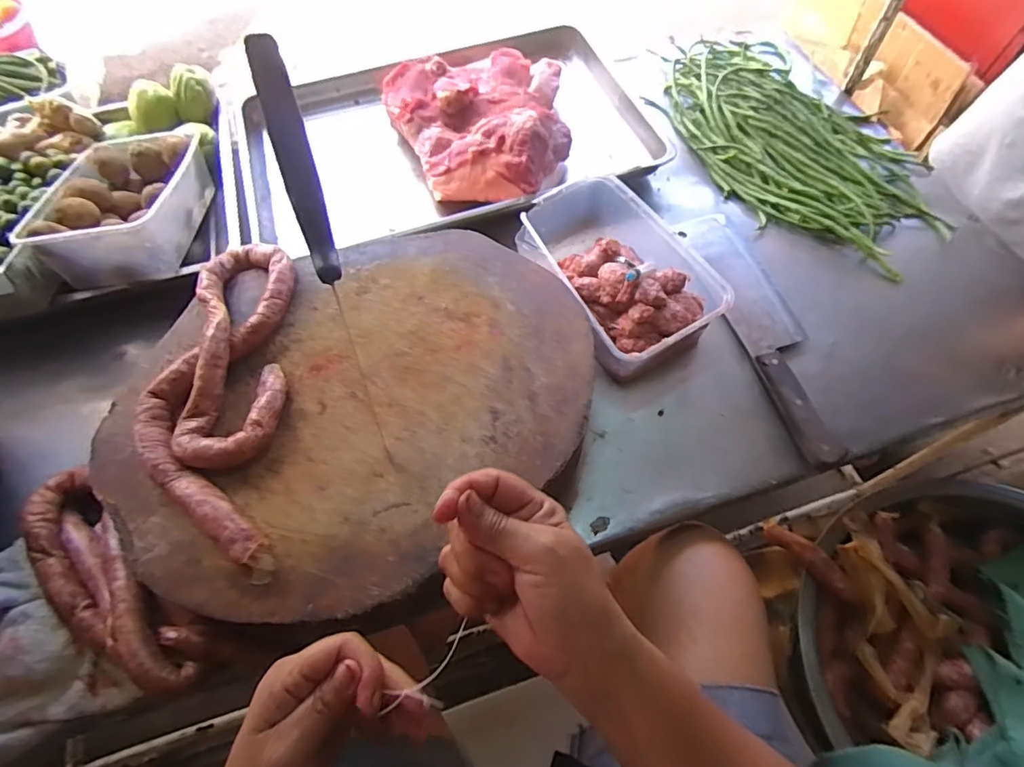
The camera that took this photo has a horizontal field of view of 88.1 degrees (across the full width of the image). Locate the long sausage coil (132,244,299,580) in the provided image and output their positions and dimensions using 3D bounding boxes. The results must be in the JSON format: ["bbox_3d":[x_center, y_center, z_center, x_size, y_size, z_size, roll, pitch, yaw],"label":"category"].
[{"bbox_3d":[-0.278,0.005,0.499,0.119,0.034,0.349,-8,62,-3],"label":"long sausage coil"}]

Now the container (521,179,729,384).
[{"bbox_3d":[0.124,-0.133,0.635,0.159,0.079,0.252,-24,64,-12],"label":"container"}]

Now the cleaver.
[{"bbox_3d":[0.298,-0.078,0.628,0.073,0.025,0.368,-12,63,-6],"label":"cleaver"}]

